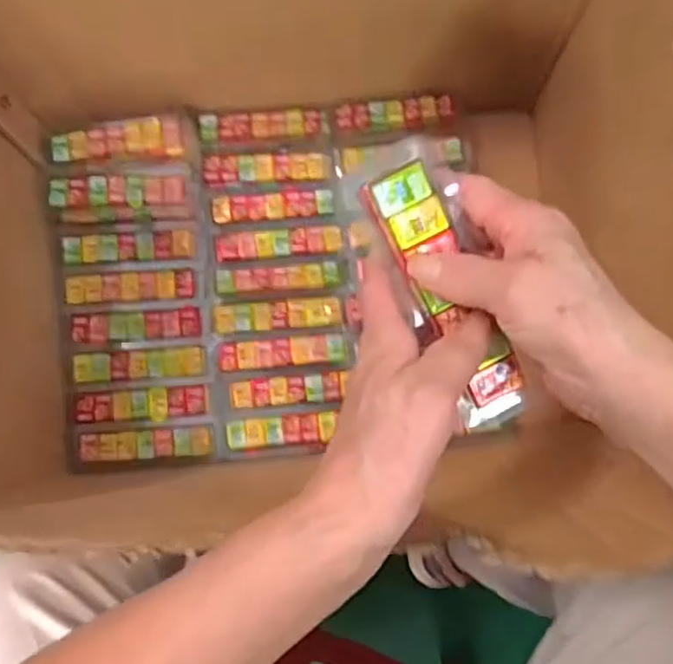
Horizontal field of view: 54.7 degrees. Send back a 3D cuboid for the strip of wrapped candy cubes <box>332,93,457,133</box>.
[{"bbox_3d":[0.058,-0.221,0.654,0.121,0.014,0.033,-5,82,-3],"label":"strip of wrapped candy cubes"}]

